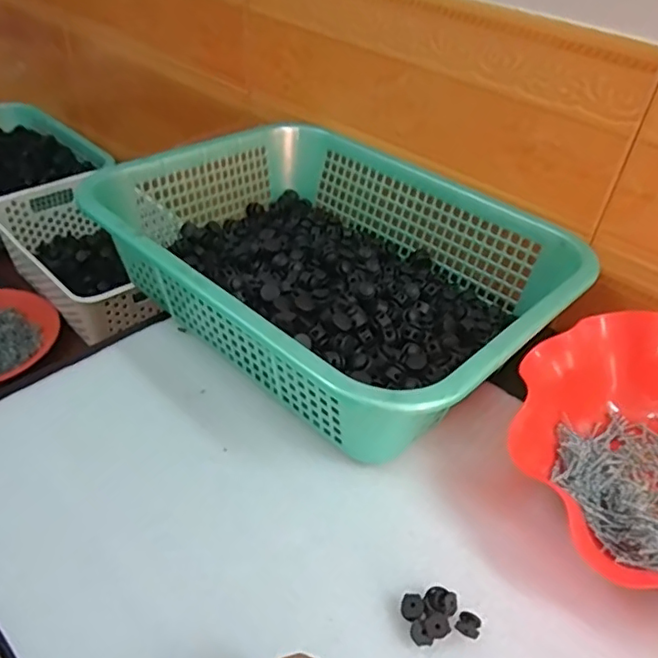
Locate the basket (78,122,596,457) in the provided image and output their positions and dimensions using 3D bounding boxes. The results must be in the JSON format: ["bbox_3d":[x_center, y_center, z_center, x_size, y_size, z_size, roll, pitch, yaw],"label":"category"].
[{"bbox_3d":[0.006,-0.069,0.523,0.374,0.099,0.281,33,50,28],"label":"basket"}]

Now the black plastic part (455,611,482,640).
[{"bbox_3d":[0.082,0.173,0.343,0.013,0.009,0.012,1,43,-1],"label":"black plastic part"}]

